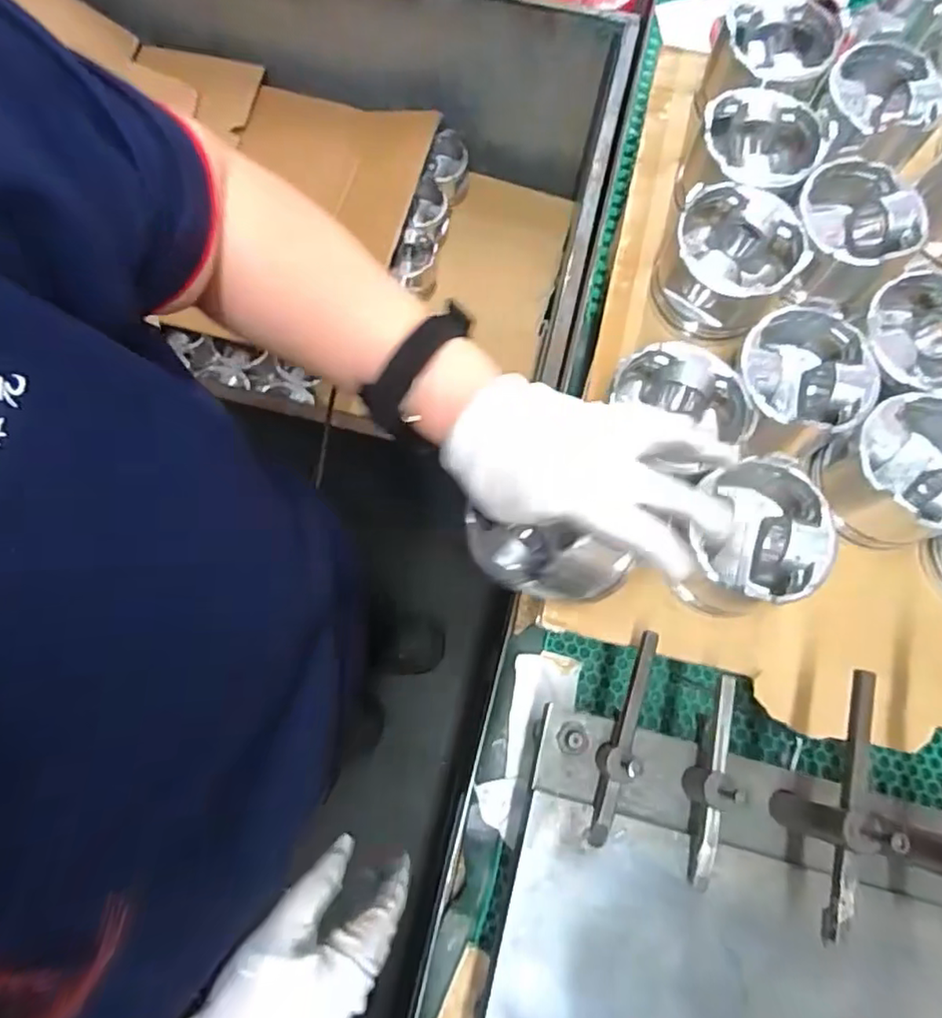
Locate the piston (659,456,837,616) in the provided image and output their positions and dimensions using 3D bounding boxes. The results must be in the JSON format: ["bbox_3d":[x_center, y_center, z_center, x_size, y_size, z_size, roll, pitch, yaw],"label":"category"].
[{"bbox_3d":[0.197,0.024,0.444,0.102,0.087,0.100,0,74,0],"label":"piston"}]

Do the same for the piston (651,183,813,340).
[{"bbox_3d":[0.210,-0.202,0.510,0.100,0.074,0.097,0,74,0],"label":"piston"}]

